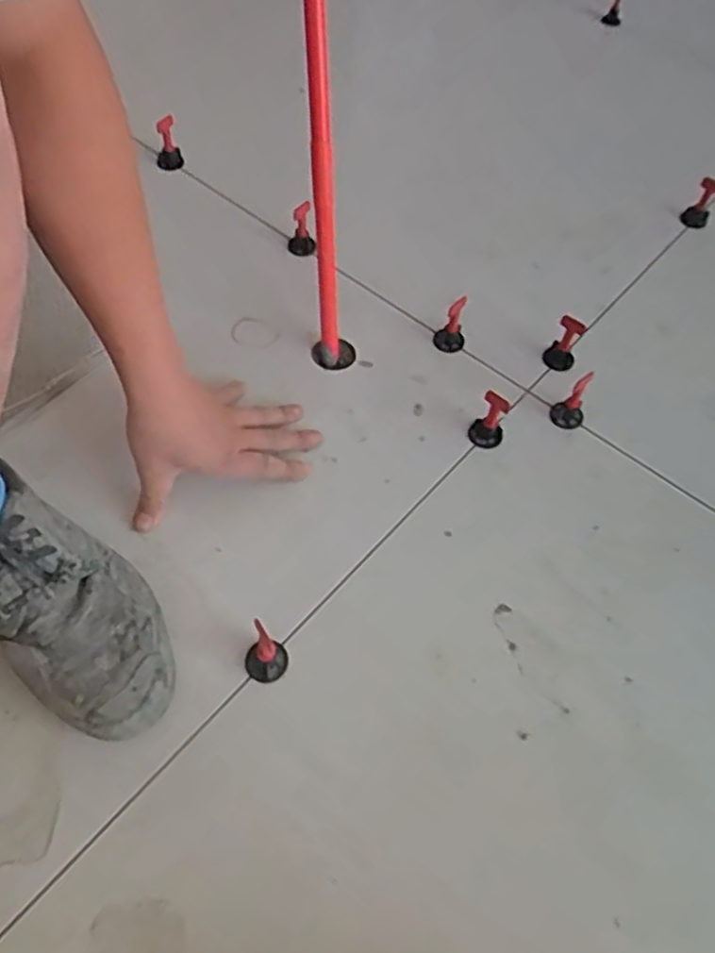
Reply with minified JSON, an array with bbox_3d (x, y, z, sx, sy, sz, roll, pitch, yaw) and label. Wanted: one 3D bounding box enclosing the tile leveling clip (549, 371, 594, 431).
[{"bbox_3d":[0.195,-0.067,0.653,0.029,0.060,0.025,28,59,13],"label":"tile leveling clip"}]

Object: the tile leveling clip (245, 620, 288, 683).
[{"bbox_3d":[-0.065,0.124,0.505,0.030,0.052,0.028,2,57,-3],"label":"tile leveling clip"}]

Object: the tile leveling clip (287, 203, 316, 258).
[{"bbox_3d":[-0.059,-0.255,0.754,0.027,0.062,0.027,-2,57,-5],"label":"tile leveling clip"}]

